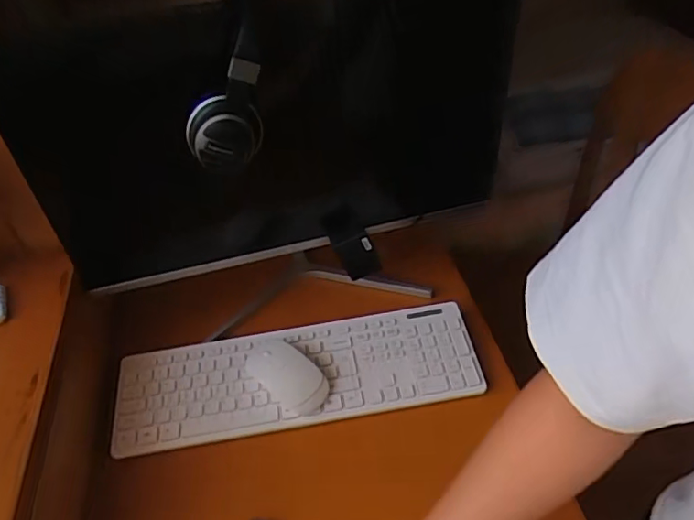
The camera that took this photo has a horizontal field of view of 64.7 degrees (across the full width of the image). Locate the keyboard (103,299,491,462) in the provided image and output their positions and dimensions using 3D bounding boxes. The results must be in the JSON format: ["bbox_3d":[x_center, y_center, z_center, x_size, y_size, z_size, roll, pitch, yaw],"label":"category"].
[{"bbox_3d":[-0.060,0.133,0.662,0.428,0.025,0.130,-9,51,-4],"label":"keyboard"}]

